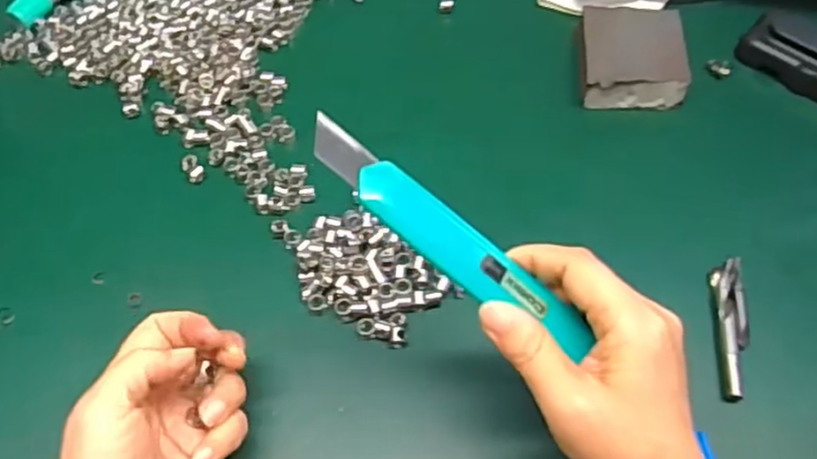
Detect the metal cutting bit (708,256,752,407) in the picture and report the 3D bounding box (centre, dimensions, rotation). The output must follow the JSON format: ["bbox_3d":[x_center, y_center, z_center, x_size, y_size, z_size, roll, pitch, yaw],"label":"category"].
[{"bbox_3d":[0.179,0.054,0.391,0.018,0.014,0.086,6,57,6],"label":"metal cutting bit"}]

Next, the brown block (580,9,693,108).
[{"bbox_3d":[0.156,-0.123,0.497,0.072,0.025,0.083,3,56,4],"label":"brown block"}]

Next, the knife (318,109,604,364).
[{"bbox_3d":[0.017,0.002,0.292,0.138,0.013,0.024,38,63,-4],"label":"knife"}]

